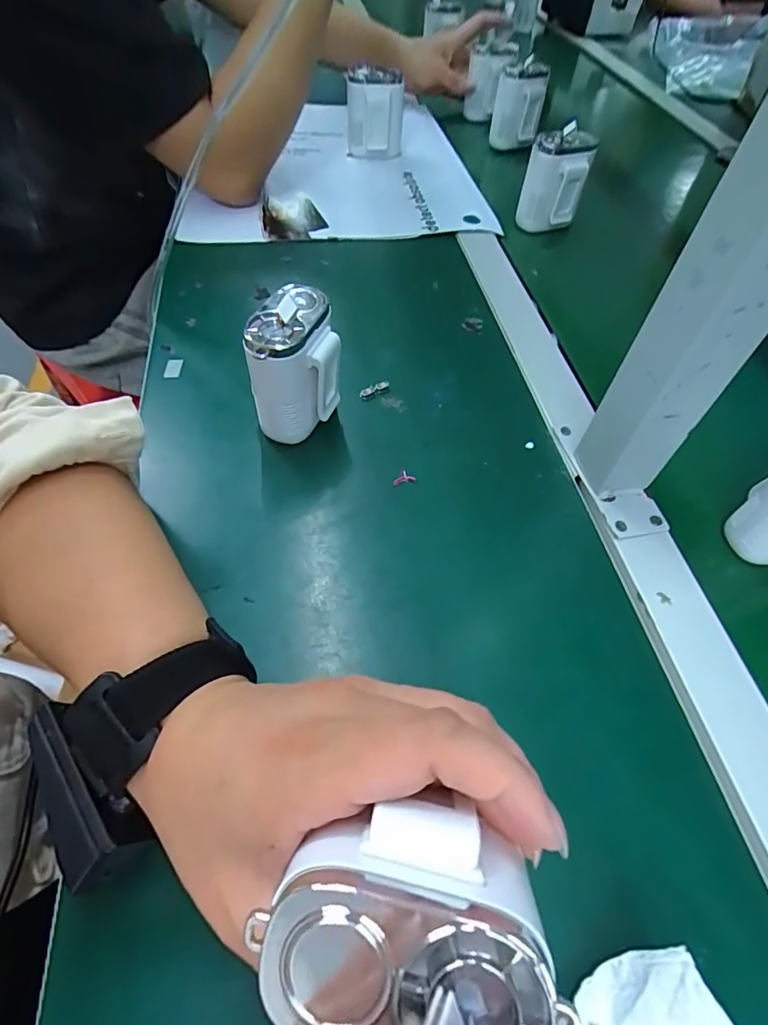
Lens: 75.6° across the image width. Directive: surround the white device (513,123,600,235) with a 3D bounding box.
[{"bbox_3d":[0.180,-0.351,0.518,0.060,0.084,0.061,16,57,11],"label":"white device"}]

